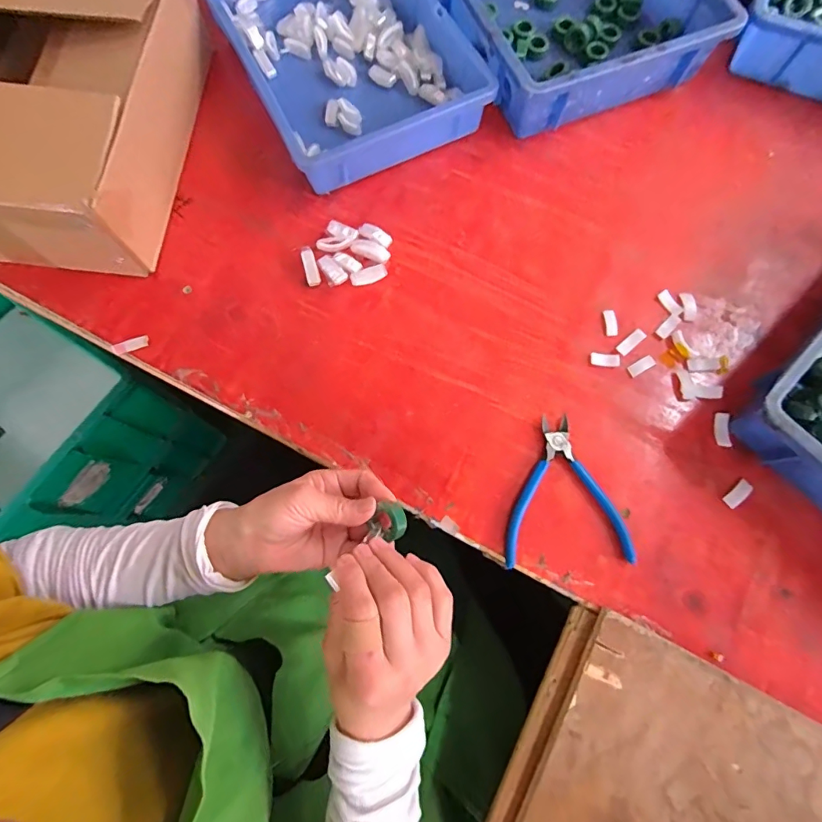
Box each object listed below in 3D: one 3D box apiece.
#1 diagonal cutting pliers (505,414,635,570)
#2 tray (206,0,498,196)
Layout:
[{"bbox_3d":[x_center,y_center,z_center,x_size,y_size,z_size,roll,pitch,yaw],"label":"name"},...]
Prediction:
[{"bbox_3d":[0.148,0.076,0.446,0.119,0.014,0.138,-1,73,0],"label":"diagonal cutting pliers"},{"bbox_3d":[-0.088,-0.451,0.567,0.235,0.065,0.358,-25,75,-8],"label":"tray"}]

